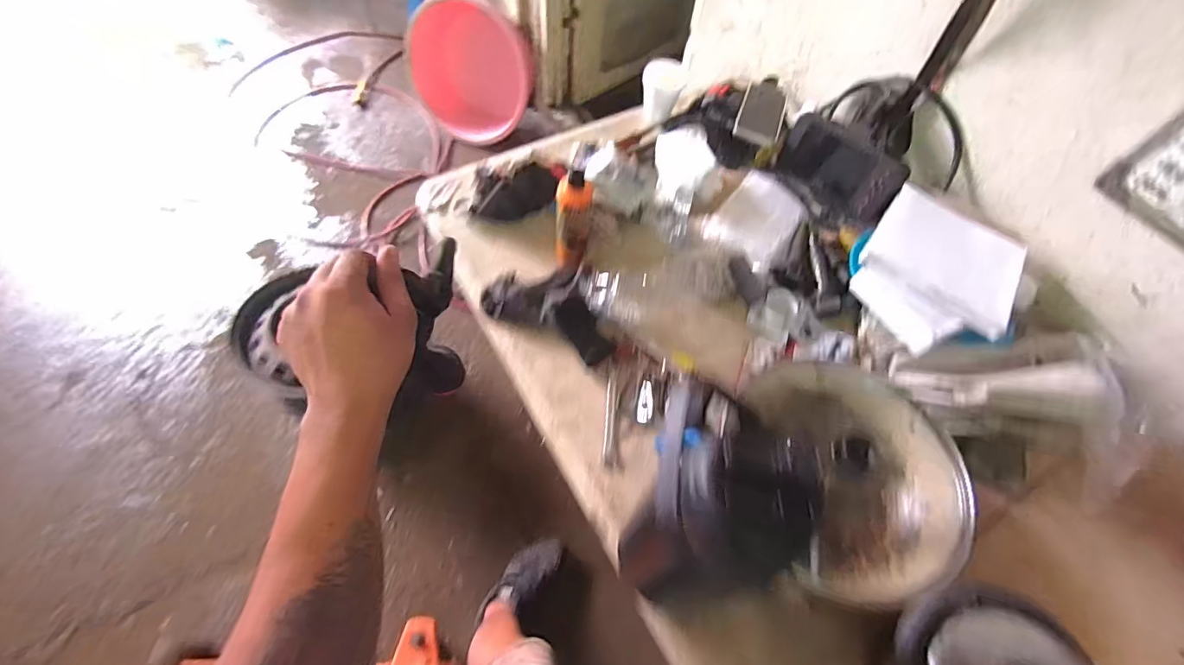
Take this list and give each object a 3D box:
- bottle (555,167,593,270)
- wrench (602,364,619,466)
[{"bbox_3d":[-0.027,-0.170,0.745,0.051,0.160,0.057,7,59,0],"label":"bottle"},{"bbox_3d":[0.028,0.112,0.686,0.018,0.004,0.141,5,59,-1],"label":"wrench"}]

